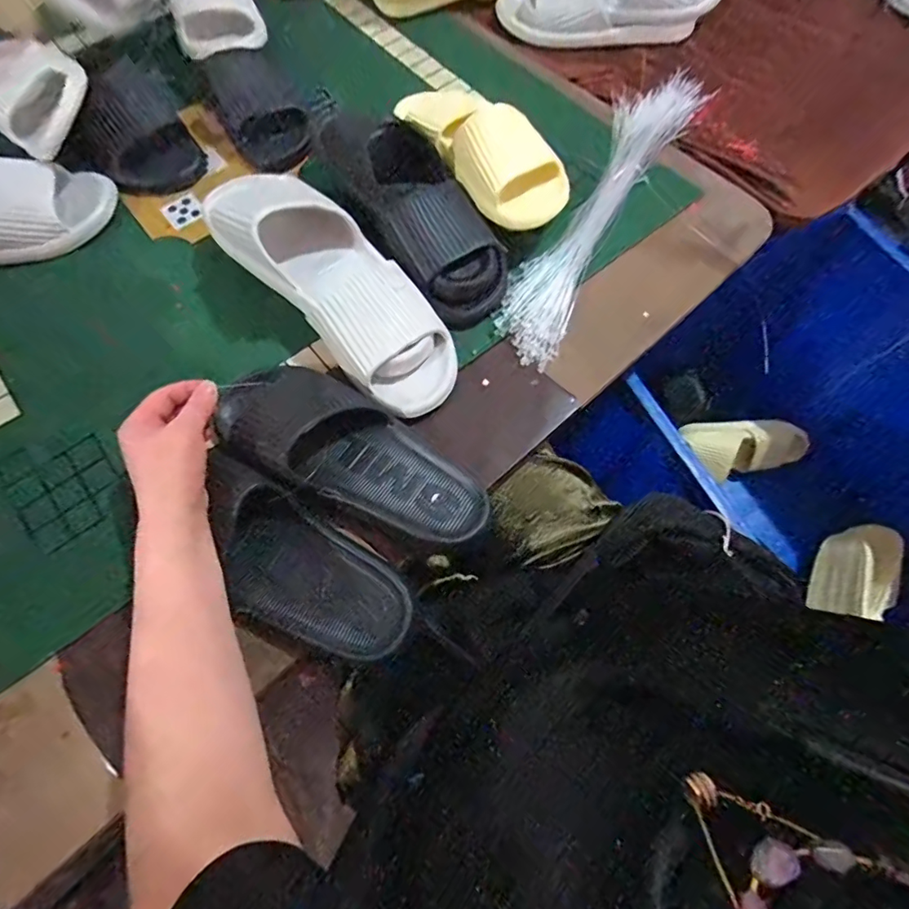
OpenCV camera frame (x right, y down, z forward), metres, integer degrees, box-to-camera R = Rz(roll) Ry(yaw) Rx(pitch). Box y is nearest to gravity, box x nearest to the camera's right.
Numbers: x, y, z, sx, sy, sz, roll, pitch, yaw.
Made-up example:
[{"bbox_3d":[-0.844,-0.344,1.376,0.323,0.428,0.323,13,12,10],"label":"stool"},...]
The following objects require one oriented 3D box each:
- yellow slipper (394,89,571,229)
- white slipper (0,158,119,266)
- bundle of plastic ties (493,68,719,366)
[{"bbox_3d":[0.025,-0.352,0.565,0.101,0.066,0.267,-31,71,-13],"label":"yellow slipper"},{"bbox_3d":[-0.517,-0.253,0.544,0.270,0.068,0.089,-16,68,-8],"label":"white slipper"},{"bbox_3d":[0.175,-0.296,0.583,0.088,0.045,0.476,29,70,11],"label":"bundle of plastic ties"}]

